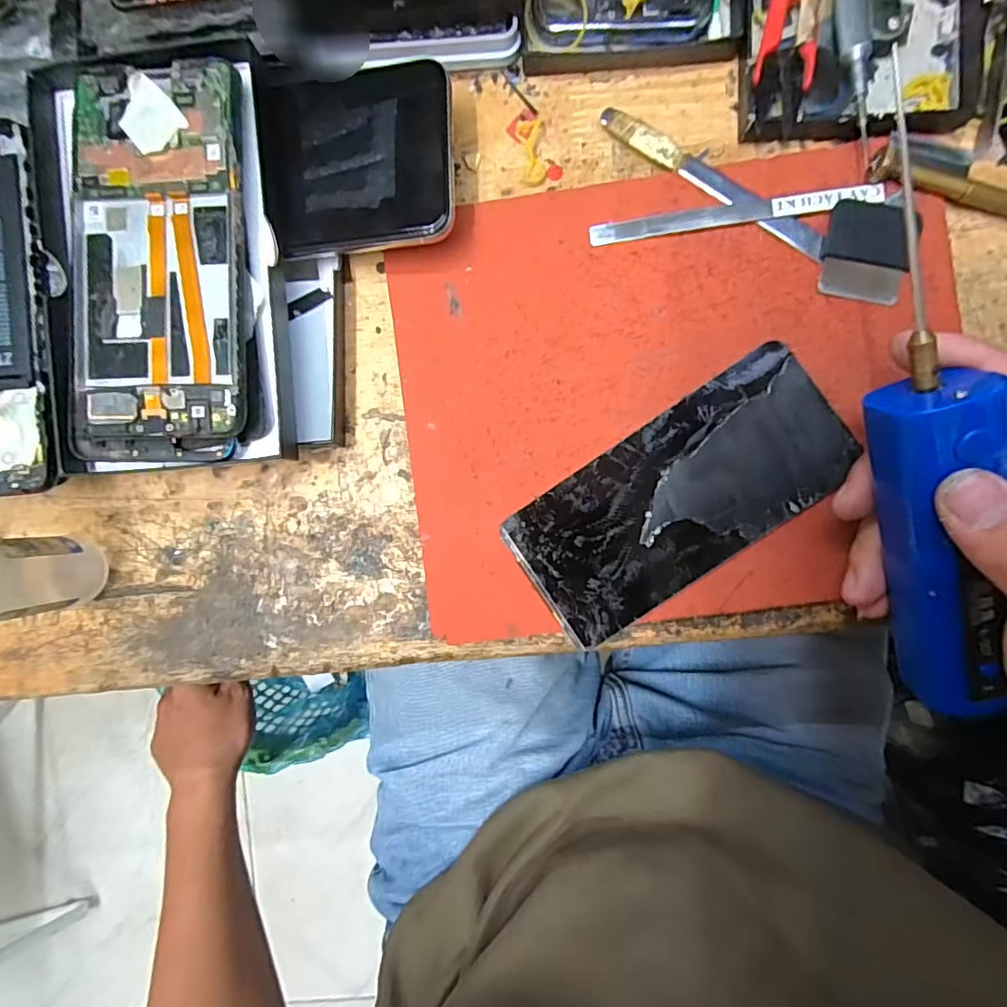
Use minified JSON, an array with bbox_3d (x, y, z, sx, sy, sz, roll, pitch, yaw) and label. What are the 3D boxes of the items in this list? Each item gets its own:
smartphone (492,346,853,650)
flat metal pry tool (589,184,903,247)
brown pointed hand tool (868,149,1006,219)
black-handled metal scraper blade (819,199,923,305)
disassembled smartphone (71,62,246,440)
[{"bbox_3d":[0.080,-0.004,0.248,0.152,0.005,0.069,-35,88,2],"label":"smartphone"},{"bbox_3d":[0.107,-0.131,0.247,0.133,0.004,0.011,-5,89,5],"label":"flat metal pry tool"},{"bbox_3d":[0.213,-0.135,0.238,0.106,0.014,0.011,15,91,3],"label":"brown pointed hand tool"},{"bbox_3d":[0.162,-0.113,0.243,0.037,0.004,0.043,14,91,3],"label":"black-handled metal scraper blade"},{"bbox_3d":[-0.147,-0.105,0.230,0.073,0.008,0.151,0,90,3],"label":"disassembled smartphone"}]

